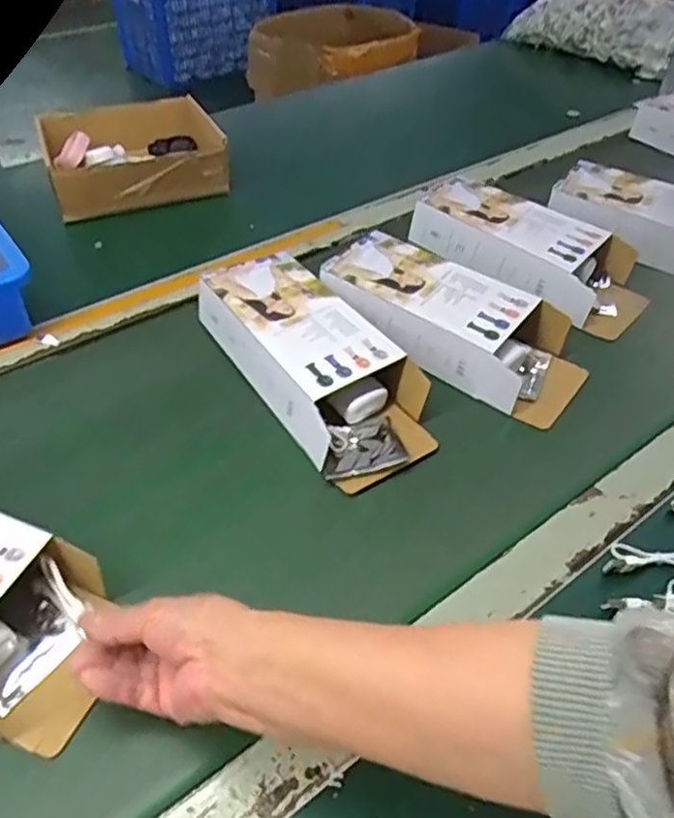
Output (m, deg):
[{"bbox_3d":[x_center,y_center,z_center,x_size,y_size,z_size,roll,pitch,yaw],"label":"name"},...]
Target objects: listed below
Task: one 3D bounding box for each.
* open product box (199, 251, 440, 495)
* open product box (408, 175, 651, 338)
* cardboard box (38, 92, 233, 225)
[{"bbox_3d":[-0.020,-0.046,0.588,0.110,0.065,0.253,-25,50,-25],"label":"open product box"},{"bbox_3d":[0.209,-0.173,0.726,0.258,0.057,0.108,28,54,22],"label":"open product box"},{"bbox_3d":[-0.264,-0.330,0.858,0.206,0.063,0.195,-17,50,-15],"label":"cardboard box"}]

